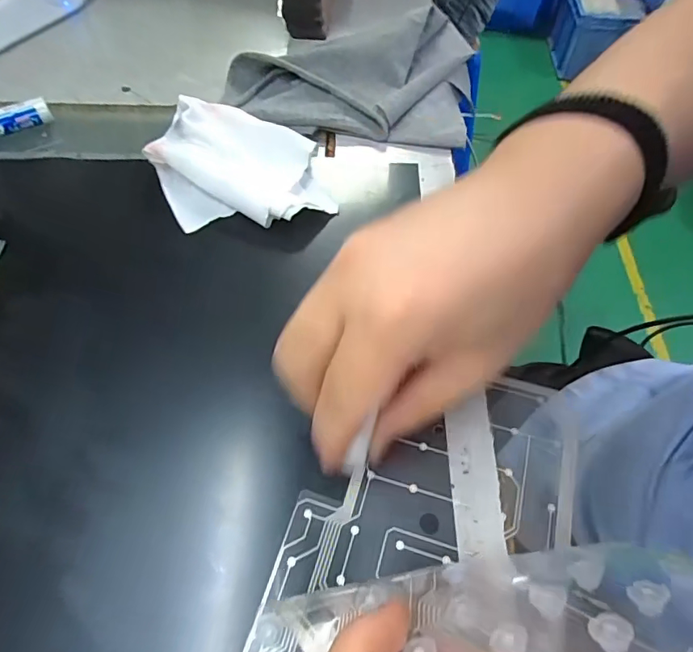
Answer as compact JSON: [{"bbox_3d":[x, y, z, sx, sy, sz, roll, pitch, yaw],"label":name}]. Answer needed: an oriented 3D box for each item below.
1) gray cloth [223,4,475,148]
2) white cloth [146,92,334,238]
[{"bbox_3d":[0.007,-0.203,0.360,0.181,0.031,0.159,6,58,3],"label":"gray cloth"},{"bbox_3d":[-0.067,-0.097,0.293,0.087,0.032,0.102,-27,62,-16],"label":"white cloth"}]

